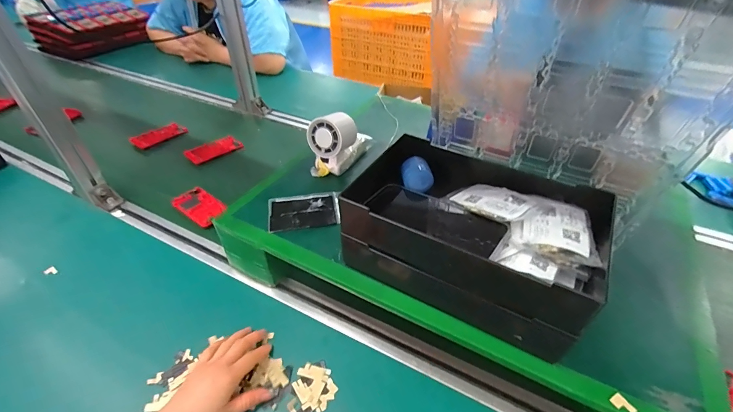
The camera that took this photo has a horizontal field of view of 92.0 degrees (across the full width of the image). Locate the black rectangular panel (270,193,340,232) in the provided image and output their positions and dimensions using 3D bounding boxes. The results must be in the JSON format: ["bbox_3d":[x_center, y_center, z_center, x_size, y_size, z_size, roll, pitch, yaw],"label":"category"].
[{"bbox_3d":[-0.092,0.008,0.520,0.101,0.009,0.067,-5,41,-6],"label":"black rectangular panel"}]

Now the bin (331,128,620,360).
[{"bbox_3d":[0.122,0.024,0.409,0.256,0.093,0.171,19,44,21],"label":"bin"}]

